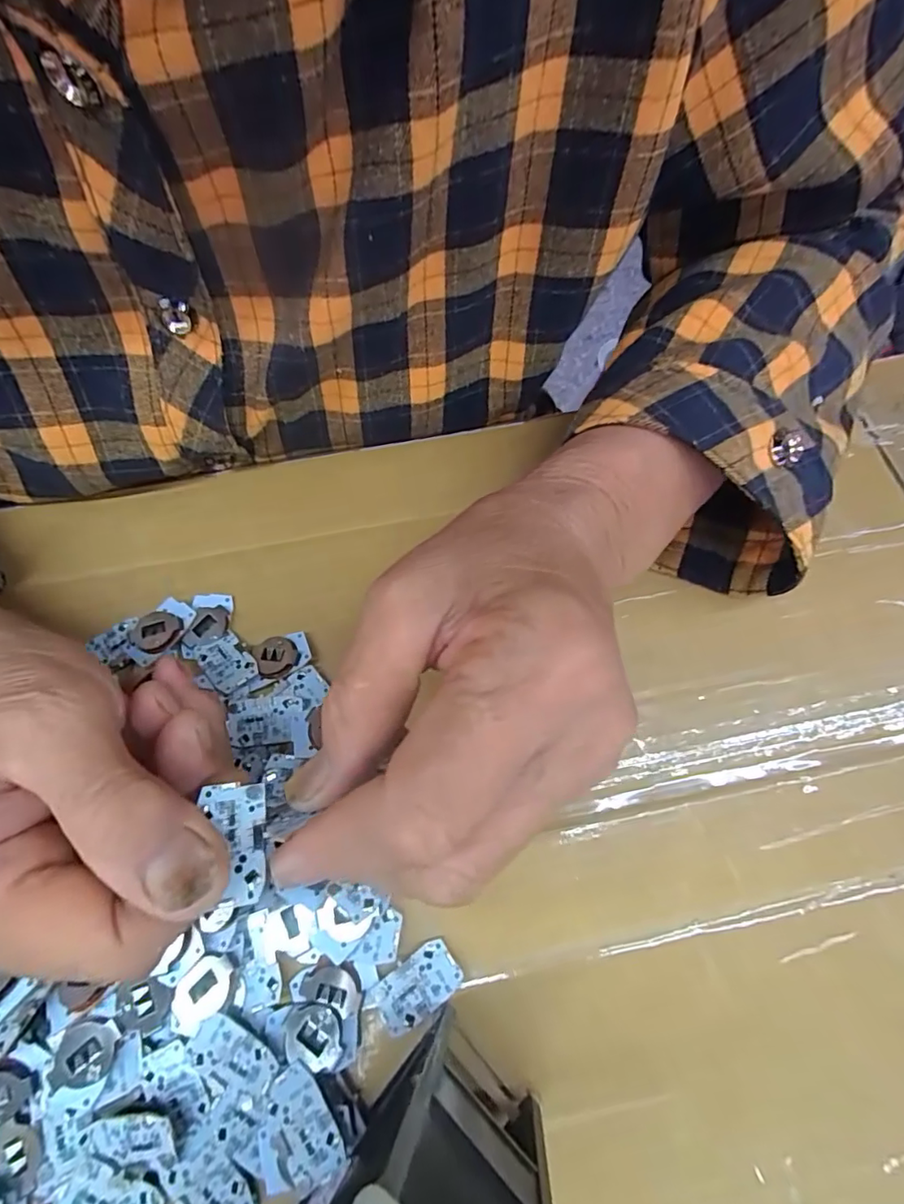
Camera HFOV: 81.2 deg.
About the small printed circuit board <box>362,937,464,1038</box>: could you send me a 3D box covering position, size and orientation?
[{"bbox_3d":[-0.013,0.132,0.179,0.032,0.004,0.017,-34,72,-13],"label":"small printed circuit board"}]

